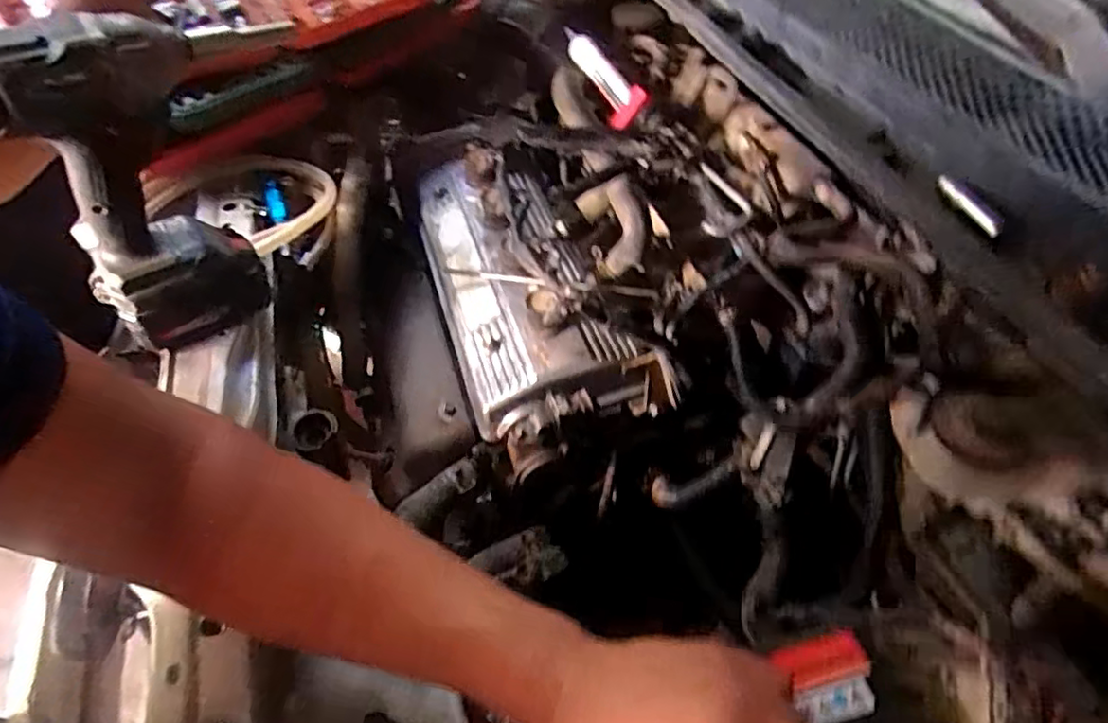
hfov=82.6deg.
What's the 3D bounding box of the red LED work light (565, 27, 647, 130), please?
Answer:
[{"bbox_3d":[0.057,-0.327,0.728,0.032,0.042,0.173,-15,51,-13],"label":"red LED work light"}]

